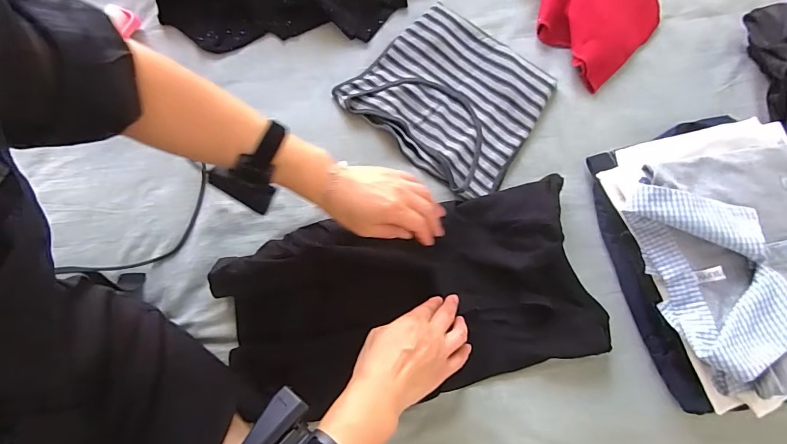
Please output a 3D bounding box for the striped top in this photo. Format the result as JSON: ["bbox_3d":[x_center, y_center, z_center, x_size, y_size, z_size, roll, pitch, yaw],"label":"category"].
[{"bbox_3d":[0.082,-0.176,0.568,0.241,0.020,0.220,39,77,9],"label":"striped top"}]

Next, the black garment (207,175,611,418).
[{"bbox_3d":[0.017,0.088,0.482,0.427,0.052,0.217,-7,75,-3],"label":"black garment"}]

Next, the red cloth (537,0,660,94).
[{"bbox_3d":[0.306,-0.318,0.596,0.161,0.044,0.205,44,78,10],"label":"red cloth"}]

